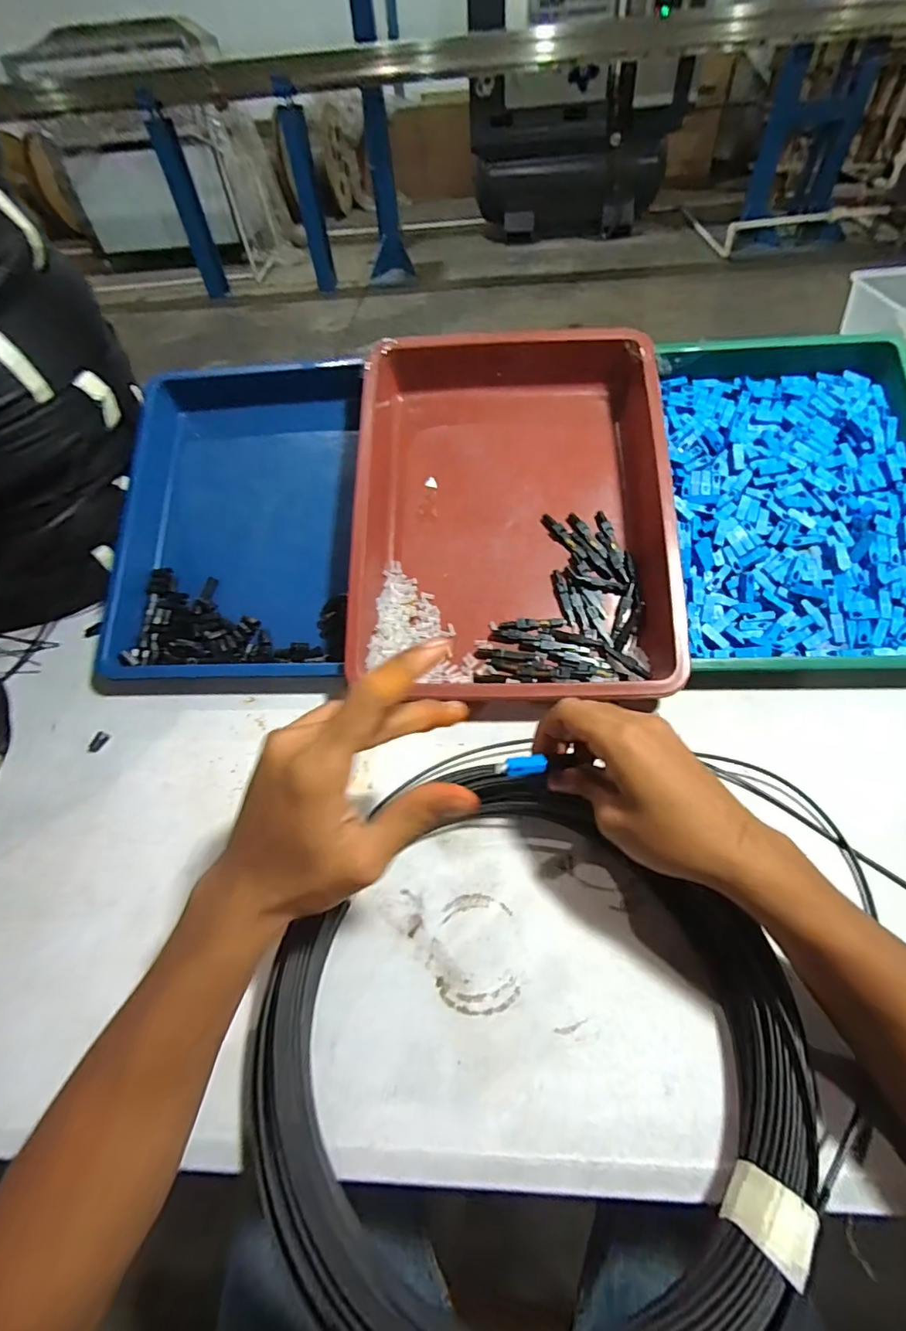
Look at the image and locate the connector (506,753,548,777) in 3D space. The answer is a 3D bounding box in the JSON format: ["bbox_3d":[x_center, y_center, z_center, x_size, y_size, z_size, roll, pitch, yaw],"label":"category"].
[{"bbox_3d":[0.046,0.062,0.317,0.027,0.005,0.010,-4,51,-15],"label":"connector"}]

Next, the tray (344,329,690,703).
[{"bbox_3d":[0.051,-0.159,0.474,0.264,0.069,0.378,0,75,3],"label":"tray"}]

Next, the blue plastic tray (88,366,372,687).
[{"bbox_3d":[-0.201,-0.146,0.491,0.214,0.043,0.329,1,76,-1],"label":"blue plastic tray"}]

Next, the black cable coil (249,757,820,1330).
[{"bbox_3d":[0.030,0.192,0.274,0.259,0.040,0.271,-2,52,3],"label":"black cable coil"}]

